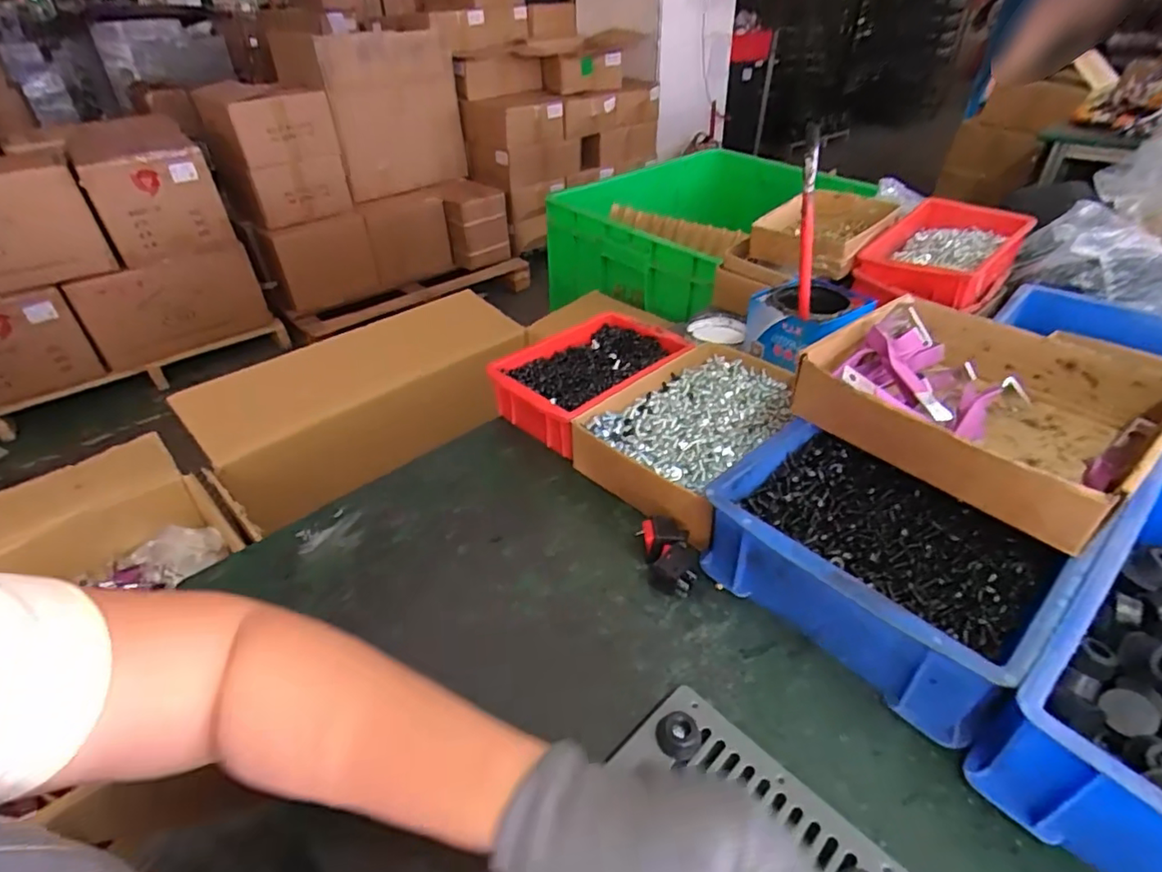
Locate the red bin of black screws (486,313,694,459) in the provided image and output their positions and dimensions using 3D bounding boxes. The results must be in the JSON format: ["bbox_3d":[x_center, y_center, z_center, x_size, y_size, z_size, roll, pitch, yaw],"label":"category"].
[{"bbox_3d":[0.011,-0.058,0.648,0.205,0.070,0.134,-31,46,-34],"label":"red bin of black screws"}]

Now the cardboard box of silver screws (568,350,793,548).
[{"bbox_3d":[0.118,0.002,0.566,0.232,0.068,0.156,-31,46,-33],"label":"cardboard box of silver screws"}]

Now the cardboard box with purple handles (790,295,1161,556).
[{"bbox_3d":[0.307,-0.026,0.453,0.194,0.055,0.216,-23,42,-26],"label":"cardboard box with purple handles"}]

